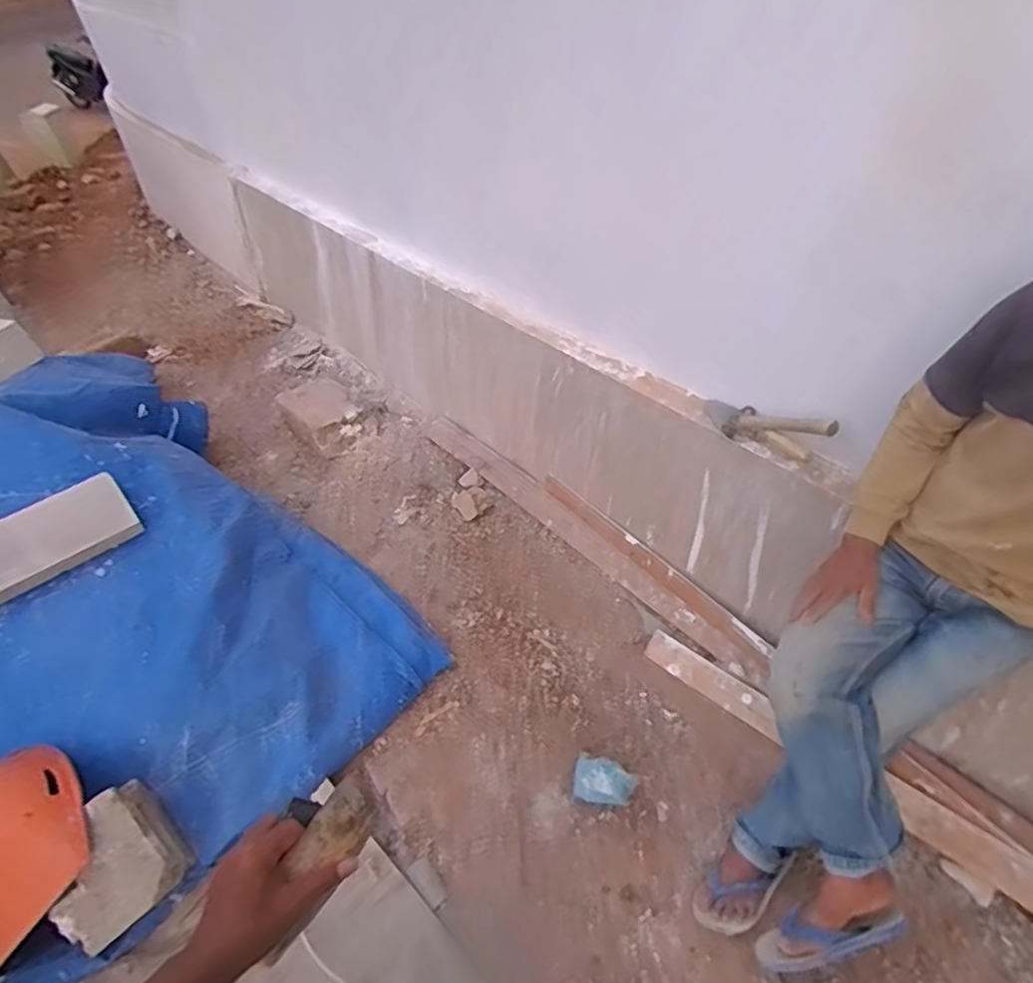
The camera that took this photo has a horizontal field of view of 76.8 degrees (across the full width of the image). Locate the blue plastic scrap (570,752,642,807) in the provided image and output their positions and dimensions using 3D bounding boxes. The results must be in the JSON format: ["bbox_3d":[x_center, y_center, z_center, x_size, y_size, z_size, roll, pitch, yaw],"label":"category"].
[{"bbox_3d":[0.201,0.665,1.492,0.147,0.040,0.106,9,47,16],"label":"blue plastic scrap"}]

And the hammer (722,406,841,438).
[{"bbox_3d":[0.592,-0.152,1.480,0.077,0.053,0.307,-26,17,-18],"label":"hammer"}]

